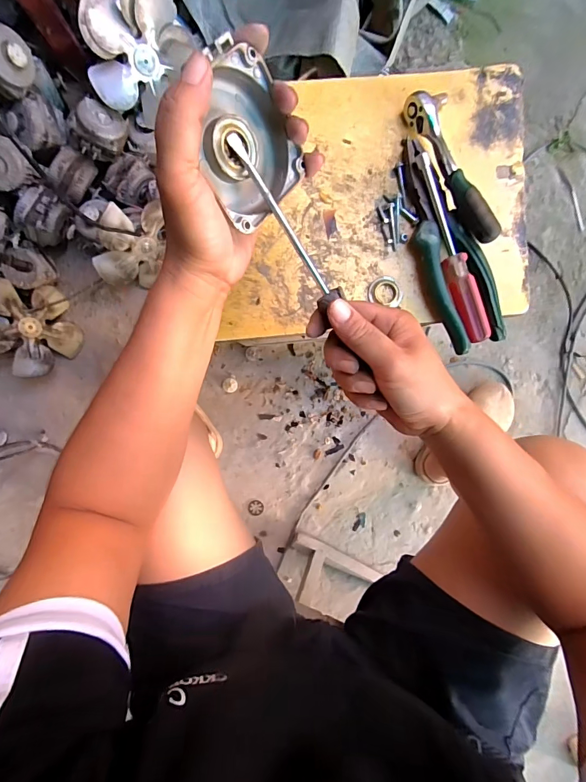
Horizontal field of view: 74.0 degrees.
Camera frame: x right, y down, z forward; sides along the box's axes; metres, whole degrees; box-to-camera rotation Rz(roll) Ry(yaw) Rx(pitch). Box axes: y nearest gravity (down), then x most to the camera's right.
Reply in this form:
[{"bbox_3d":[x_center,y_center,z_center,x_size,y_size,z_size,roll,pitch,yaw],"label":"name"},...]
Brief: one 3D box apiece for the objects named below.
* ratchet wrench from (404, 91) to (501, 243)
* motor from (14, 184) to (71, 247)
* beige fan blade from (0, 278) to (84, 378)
[{"bbox_3d":[0.149,-0.205,0.356,0.037,0.026,0.148,-22,91,0],"label":"ratchet wrench"},{"bbox_3d":[-0.464,-0.322,0.715,0.070,0.066,0.095,33,91,0],"label":"motor"},{"bbox_3d":[-0.514,-0.128,0.750,0.032,0.178,0.177,-3,123,39],"label":"beige fan blade"}]

